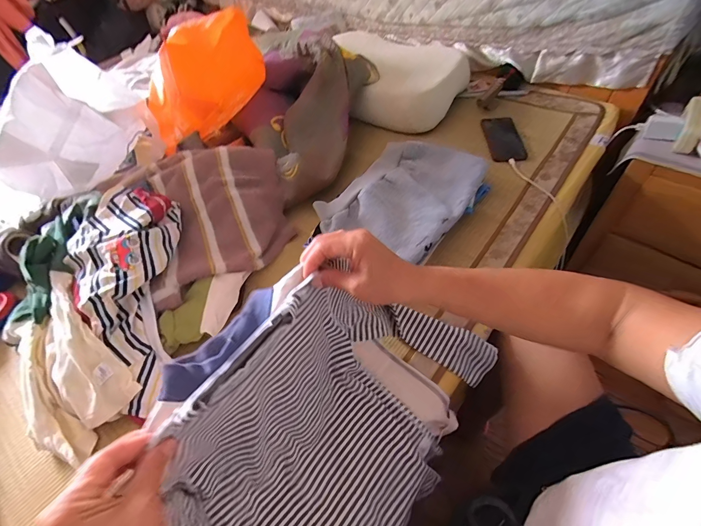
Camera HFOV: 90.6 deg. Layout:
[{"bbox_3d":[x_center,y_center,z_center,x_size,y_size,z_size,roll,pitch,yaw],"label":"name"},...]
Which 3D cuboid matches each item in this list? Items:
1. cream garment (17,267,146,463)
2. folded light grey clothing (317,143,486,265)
[{"bbox_3d":[-0.417,0.153,0.507,0.138,0.098,0.248,-37,56,-21],"label":"cream garment"},{"bbox_3d":[0.113,-0.139,0.700,0.223,0.041,0.356,31,61,27],"label":"folded light grey clothing"}]

